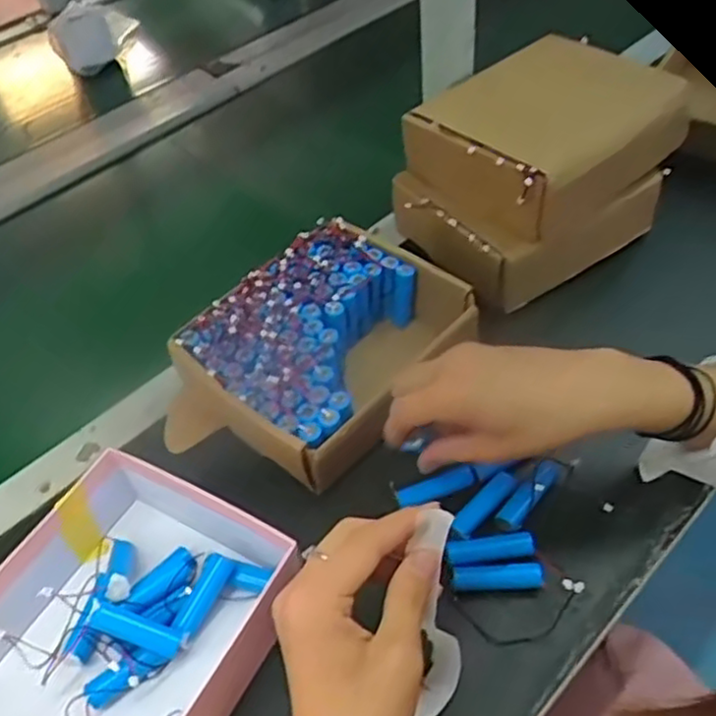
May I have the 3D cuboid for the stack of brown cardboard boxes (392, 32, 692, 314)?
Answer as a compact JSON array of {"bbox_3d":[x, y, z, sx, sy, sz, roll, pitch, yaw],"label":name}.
[{"bbox_3d":[0.136,-0.142,0.549,0.168,0.125,0.142,-25,51,-15],"label":"stack of brown cardboard boxes"}]

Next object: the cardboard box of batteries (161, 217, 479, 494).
[{"bbox_3d":[-0.022,-0.006,0.500,0.145,0.069,0.171,28,58,27],"label":"cardboard box of batteries"}]

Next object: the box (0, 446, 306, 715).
[{"bbox_3d":[-0.134,0.143,0.379,0.159,0.050,0.182,19,54,22],"label":"box"}]

